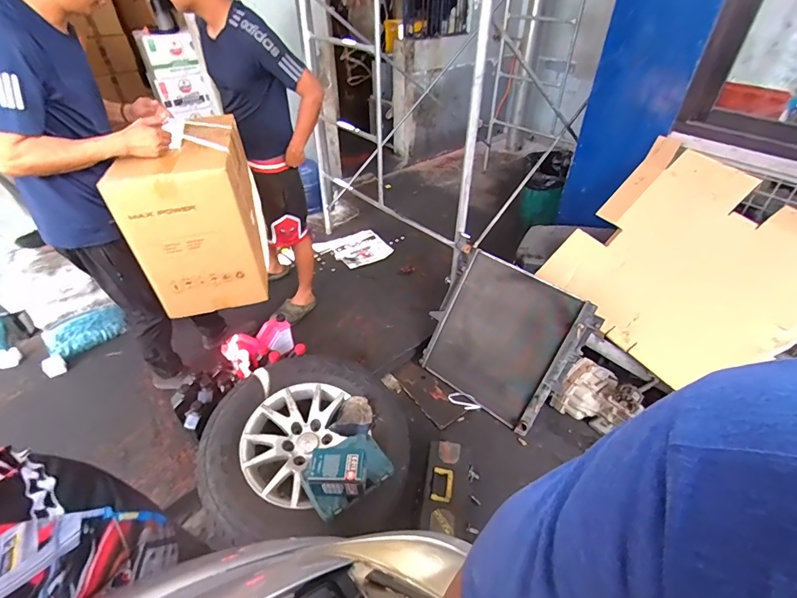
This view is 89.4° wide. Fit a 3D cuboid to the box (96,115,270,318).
[{"bbox_3d":[-0.658,-0.278,1.336,0.335,0.483,0.395,-11,41,-13],"label":"box"}]

